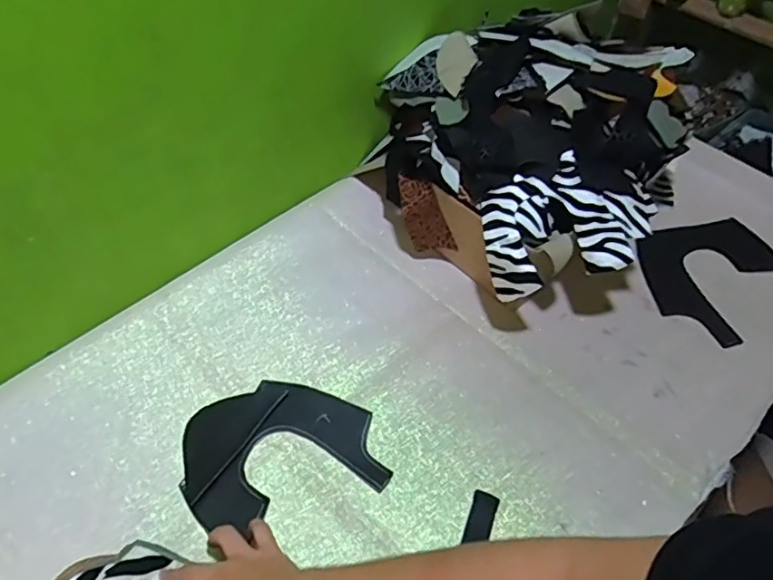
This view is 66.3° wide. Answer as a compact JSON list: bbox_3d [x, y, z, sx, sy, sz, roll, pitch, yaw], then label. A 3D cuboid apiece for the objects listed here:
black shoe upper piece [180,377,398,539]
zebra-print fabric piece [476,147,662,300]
[{"bbox_3d":[-0.113,0.164,0.616,0.190,0.008,0.151,-19,55,-16],"label":"black shoe upper piece"},{"bbox_3d":[0.197,-0.077,0.655,0.186,0.026,0.132,-19,80,1],"label":"zebra-print fabric piece"}]

